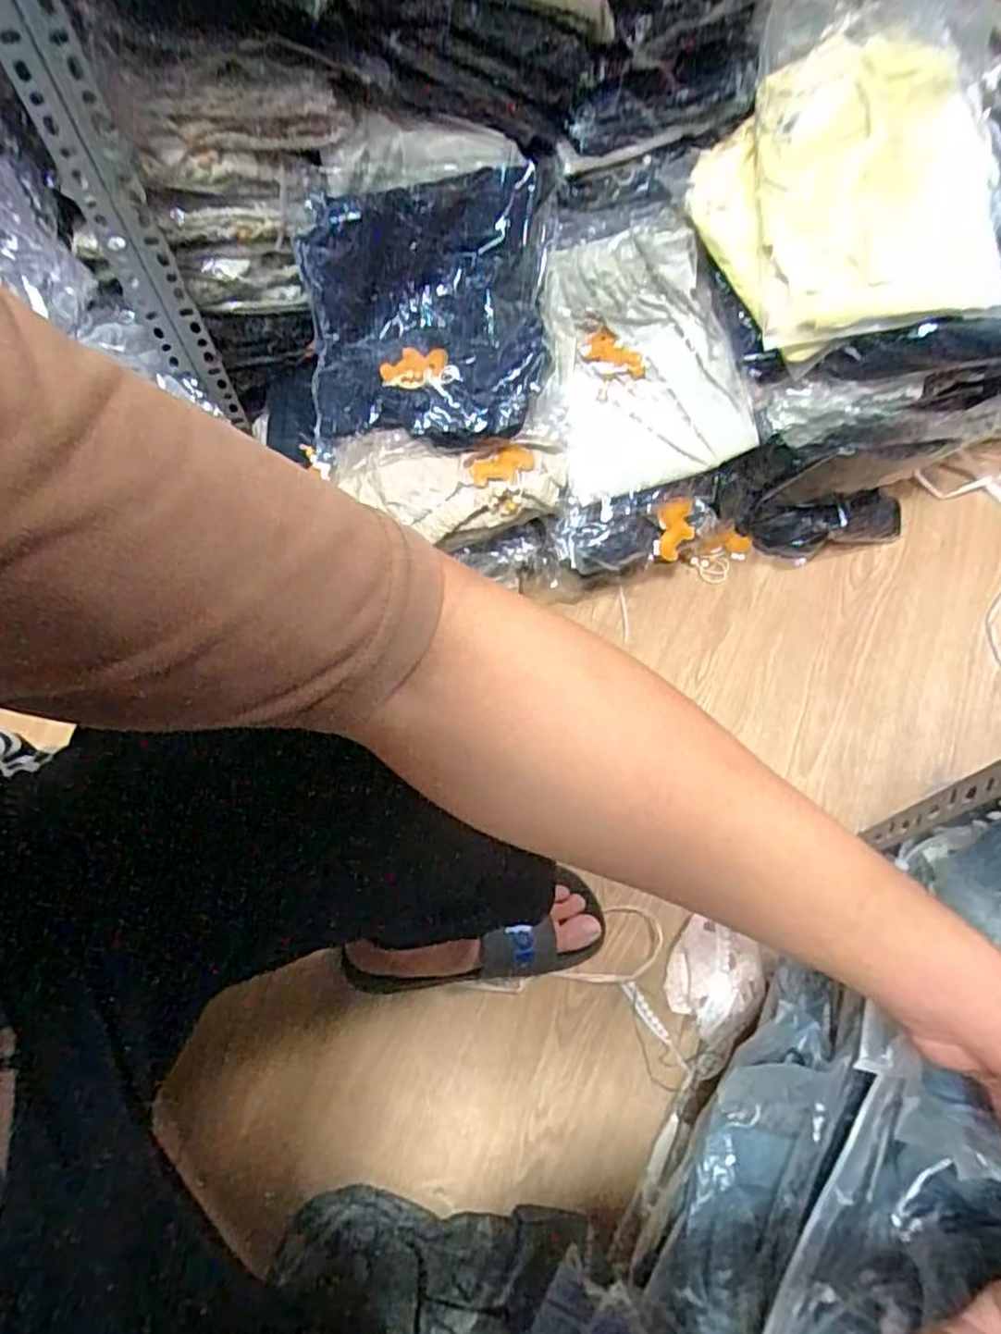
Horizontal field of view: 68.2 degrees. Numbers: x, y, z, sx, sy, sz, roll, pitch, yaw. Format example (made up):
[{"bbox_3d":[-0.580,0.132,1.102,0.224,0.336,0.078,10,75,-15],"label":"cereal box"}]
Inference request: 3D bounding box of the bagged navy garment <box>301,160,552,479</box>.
[{"bbox_3d":[-0.075,-0.369,0.754,0.245,0.096,0.281,3,74,-3],"label":"bagged navy garment"}]

